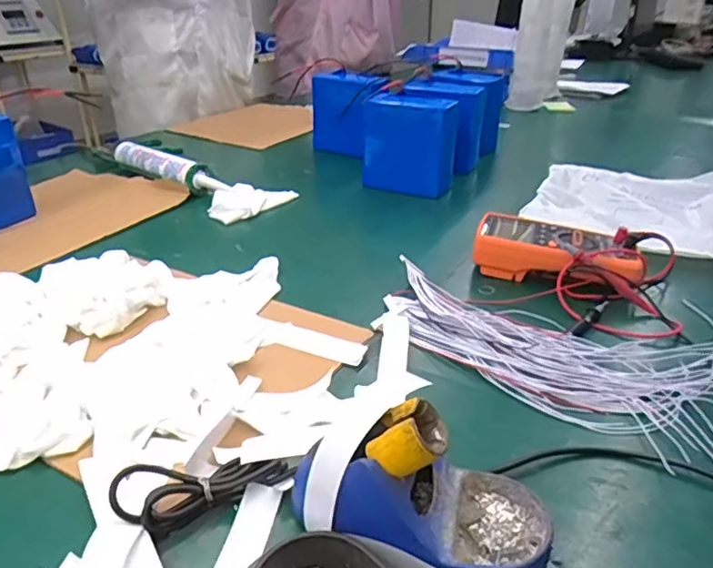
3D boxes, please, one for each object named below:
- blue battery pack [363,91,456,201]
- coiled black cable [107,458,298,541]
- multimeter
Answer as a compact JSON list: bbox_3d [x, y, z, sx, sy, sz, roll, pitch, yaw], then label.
[{"bbox_3d":[0.086,-0.230,0.948,0.150,0.142,0.074,8,29,15],"label":"blue battery pack"},{"bbox_3d":[-0.102,0.132,0.388,0.114,0.030,0.040,-15,32,-26],"label":"coiled black cable"},{"bbox_3d":[0.233,-0.036,0.678,0.190,0.048,0.089,17,33,29],"label":"multimeter"}]

